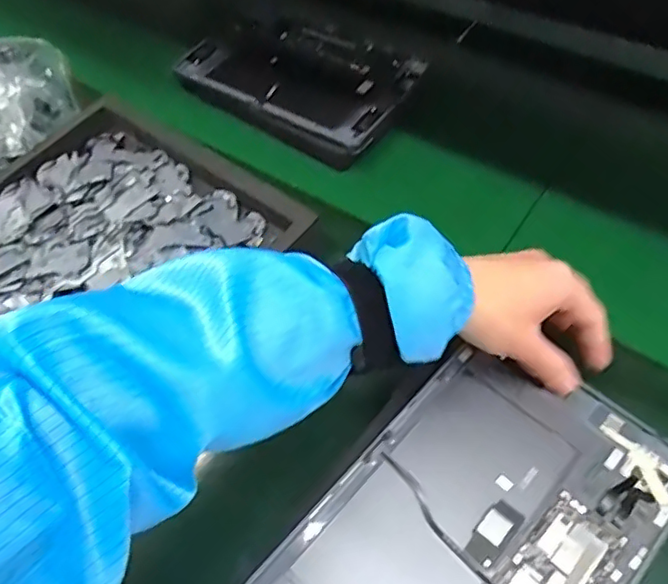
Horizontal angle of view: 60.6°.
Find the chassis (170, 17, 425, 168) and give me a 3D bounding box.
[{"bbox_3d":[-0.041,-0.245,0.647,0.255,0.030,0.179,29,61,21],"label":"chassis"}]

